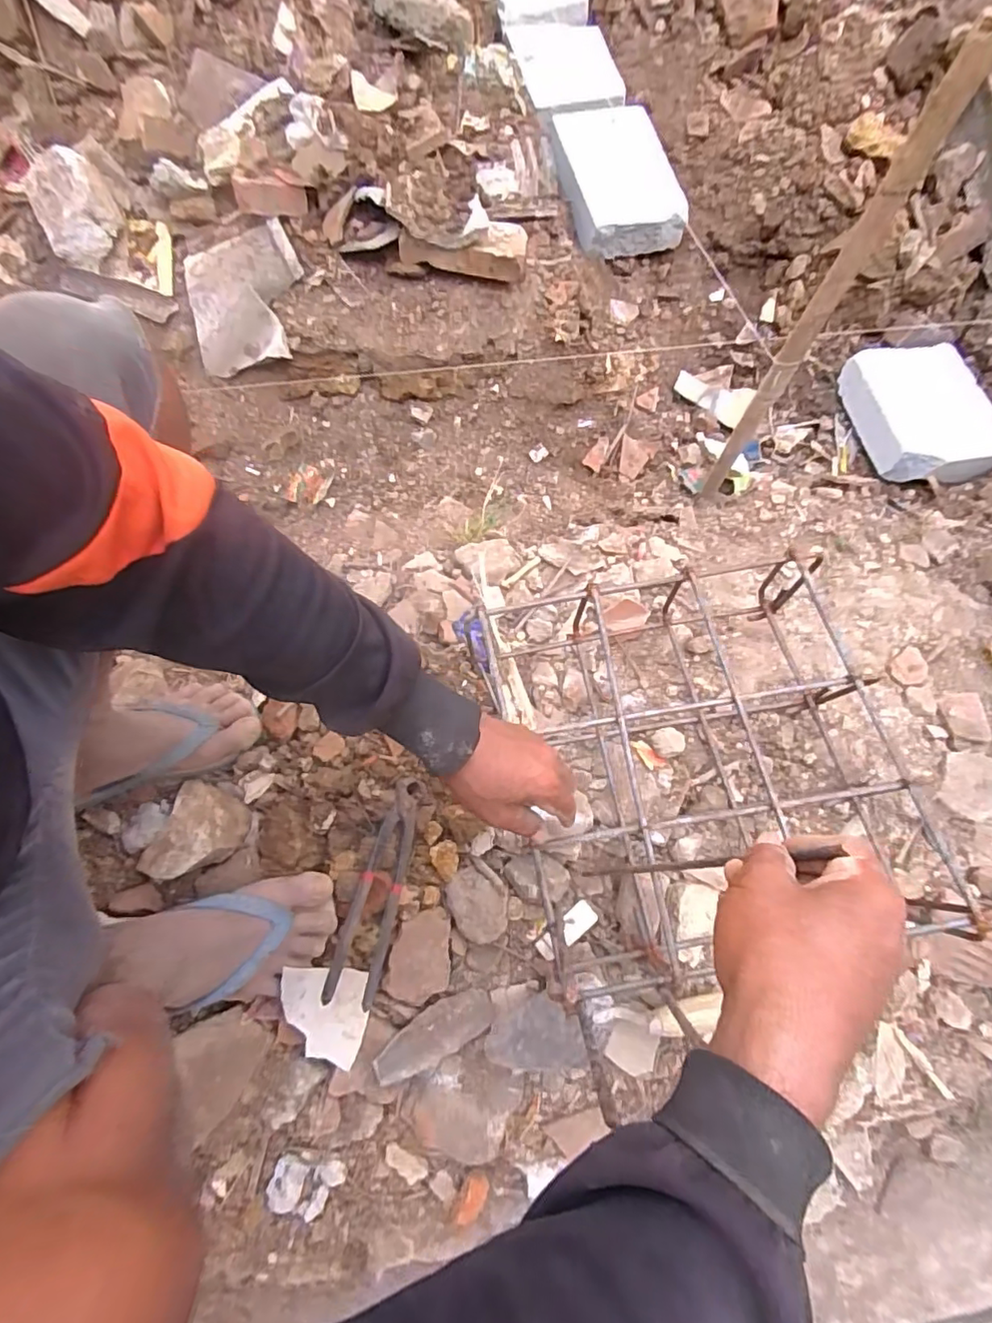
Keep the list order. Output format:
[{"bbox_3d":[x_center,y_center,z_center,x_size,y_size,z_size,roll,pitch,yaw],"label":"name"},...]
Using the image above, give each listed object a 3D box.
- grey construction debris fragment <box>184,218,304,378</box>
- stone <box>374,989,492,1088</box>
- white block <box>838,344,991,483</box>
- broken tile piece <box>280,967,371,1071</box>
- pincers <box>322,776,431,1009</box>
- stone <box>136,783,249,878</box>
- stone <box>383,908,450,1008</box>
[{"bbox_3d":[-0.430,-0.625,0.956,0.191,0.103,0.215,-5,90,-3],"label":"grey construction debris fragment"},{"bbox_3d":[-0.065,0.393,0.586,0.129,0.011,0.049,-30,74,-11],"label":"stone"},{"bbox_3d":[0.809,-0.468,1.049,0.245,0.069,0.289,-1,70,-2],"label":"white block"},{"bbox_3d":[-0.178,0.365,0.572,0.090,0.011,0.092,11,80,-19],"label":"broken tile piece"},{"bbox_3d":[-0.120,0.232,0.587,0.048,0.032,0.224,14,71,4],"label":"pincers"},{"bbox_3d":[-0.328,0.191,0.619,0.100,0.035,0.100,0,70,-1],"label":"stone"},{"bbox_3d":[-0.082,0.318,0.602,0.065,0.023,0.091,4,70,0],"label":"stone"}]

